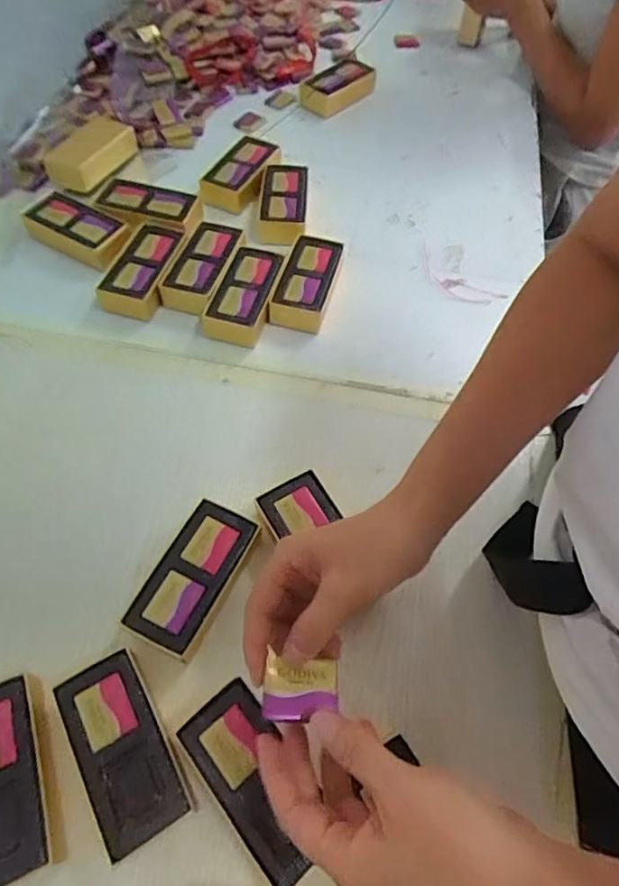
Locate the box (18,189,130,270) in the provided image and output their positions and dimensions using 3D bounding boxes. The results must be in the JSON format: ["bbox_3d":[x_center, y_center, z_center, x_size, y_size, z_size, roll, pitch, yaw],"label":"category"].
[{"bbox_3d":[-0.265,-0.244,0.622,0.125,0.030,0.057,25,62,12],"label":"box"}]

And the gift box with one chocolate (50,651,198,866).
[{"bbox_3d":[-0.123,0.202,0.359,0.054,0.037,0.112,-26,64,-17],"label":"gift box with one chocolate"}]

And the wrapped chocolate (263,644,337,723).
[{"bbox_3d":[-0.004,0.130,0.287,0.038,0.008,0.031,4,60,0],"label":"wrapped chocolate"}]

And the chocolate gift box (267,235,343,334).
[{"bbox_3d":[-0.003,-0.175,0.592,0.057,0.031,0.114,15,60,6],"label":"chocolate gift box"}]

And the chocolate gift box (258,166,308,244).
[{"bbox_3d":[-0.032,-0.290,0.656,0.056,0.030,0.122,3,60,-1],"label":"chocolate gift box"}]

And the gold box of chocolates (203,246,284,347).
[{"bbox_3d":[-0.067,-0.159,0.577,0.056,0.035,0.110,15,60,6],"label":"gold box of chocolates"}]

